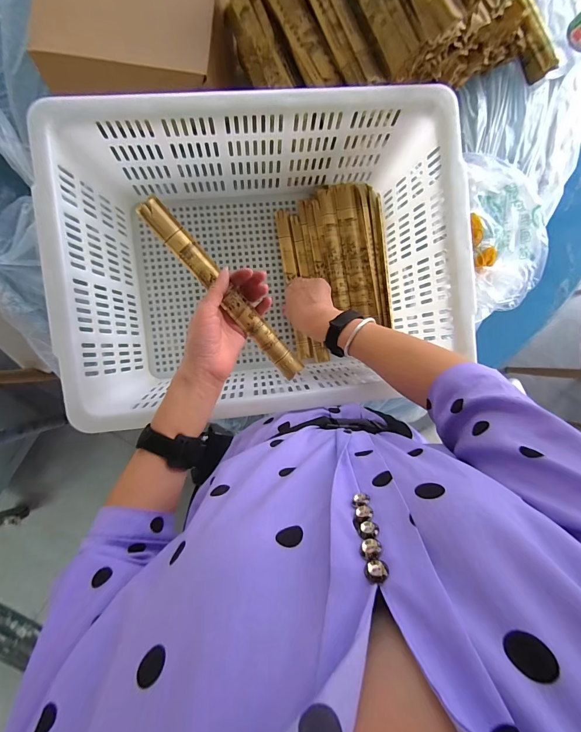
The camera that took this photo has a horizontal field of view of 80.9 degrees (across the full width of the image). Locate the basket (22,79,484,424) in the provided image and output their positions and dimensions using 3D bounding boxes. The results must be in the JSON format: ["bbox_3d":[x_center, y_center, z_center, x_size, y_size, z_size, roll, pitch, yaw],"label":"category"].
[{"bbox_3d":[-0.037,-0.146,0.529,0.530,0.196,0.394,-5,92,-4],"label":"basket"}]

